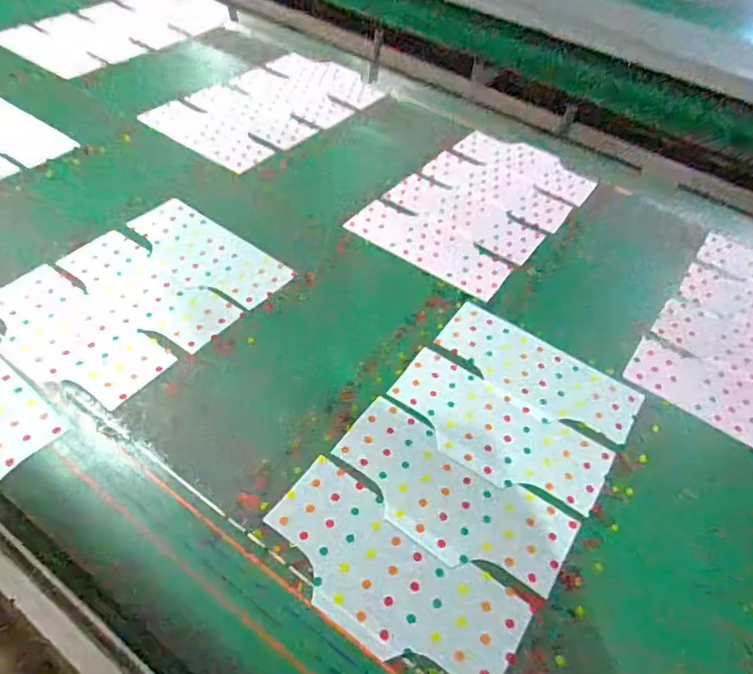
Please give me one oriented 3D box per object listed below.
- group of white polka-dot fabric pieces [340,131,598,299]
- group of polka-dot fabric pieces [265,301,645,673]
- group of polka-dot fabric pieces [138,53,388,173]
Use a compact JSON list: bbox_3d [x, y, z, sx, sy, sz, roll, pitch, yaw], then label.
[{"bbox_3d":[0.211,-0.270,1.071,0.287,0.006,0.502,31,52,20],"label":"group of white polka-dot fabric pieces"},{"bbox_3d":[0.122,0.147,0.693,0.277,0.009,0.469,32,51,19],"label":"group of polka-dot fabric pieces"},{"bbox_3d":[-0.230,-0.521,1.242,0.294,0.008,0.493,30,51,19],"label":"group of polka-dot fabric pieces"}]

